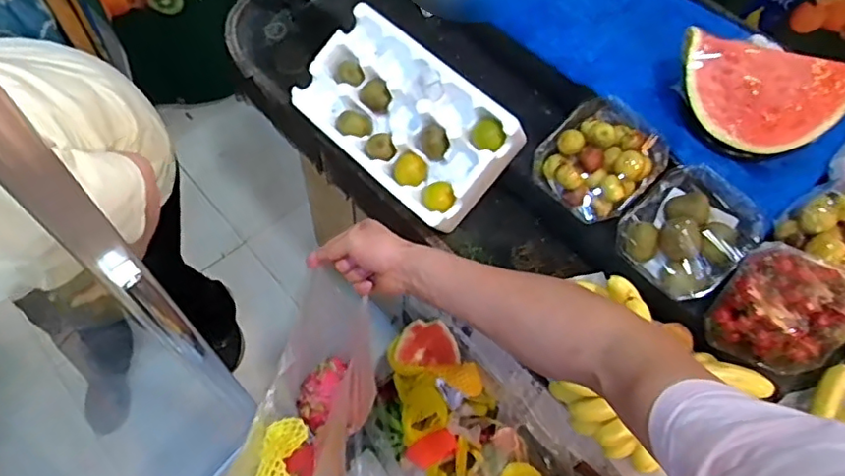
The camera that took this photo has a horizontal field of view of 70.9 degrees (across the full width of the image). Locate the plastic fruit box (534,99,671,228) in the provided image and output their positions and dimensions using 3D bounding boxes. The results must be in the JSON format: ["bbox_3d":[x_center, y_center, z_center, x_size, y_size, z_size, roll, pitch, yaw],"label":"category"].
[{"bbox_3d":[0.241,-0.109,0.814,0.136,0.077,0.146,-37,70,-21],"label":"plastic fruit box"}]

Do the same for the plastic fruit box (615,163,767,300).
[{"bbox_3d":[0.340,-0.010,0.765,0.143,0.071,0.142,-35,69,-21],"label":"plastic fruit box"}]

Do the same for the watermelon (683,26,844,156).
[{"bbox_3d":[0.432,-0.171,0.747,0.236,0.115,0.086,12,61,2],"label":"watermelon"}]

